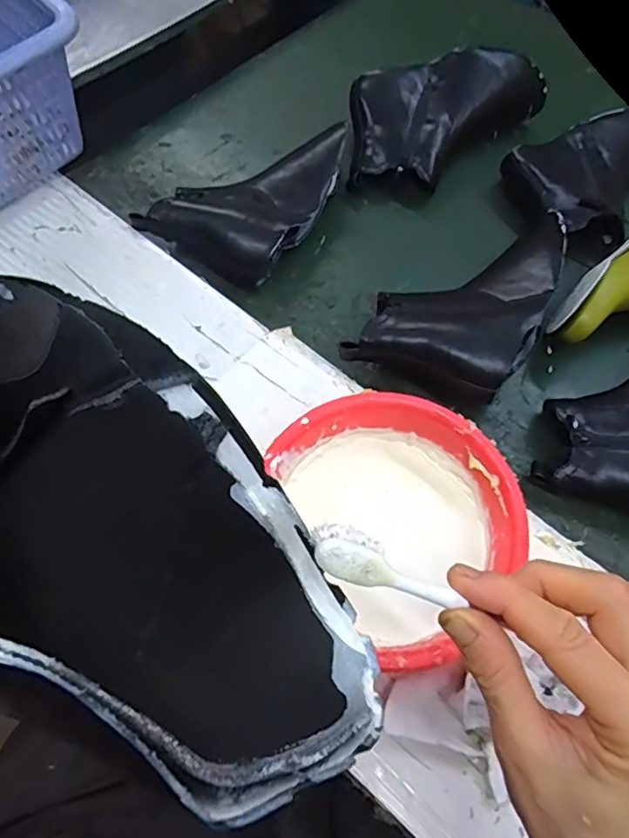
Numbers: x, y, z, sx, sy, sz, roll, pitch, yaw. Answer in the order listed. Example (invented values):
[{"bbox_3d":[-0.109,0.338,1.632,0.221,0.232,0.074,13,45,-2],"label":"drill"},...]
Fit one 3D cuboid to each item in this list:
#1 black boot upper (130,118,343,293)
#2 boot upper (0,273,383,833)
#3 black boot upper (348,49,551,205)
[{"bbox_3d":[-0.071,-0.249,0.640,0.148,0.066,0.206,23,65,10],"label":"black boot upper"},{"bbox_3d":[-0.071,0.027,0.195,0.096,0.096,0.214,-35,70,-17],"label":"boot upper"},{"bbox_3d":[0.145,-0.378,0.702,0.264,0.080,0.158,-37,70,-18],"label":"black boot upper"}]

